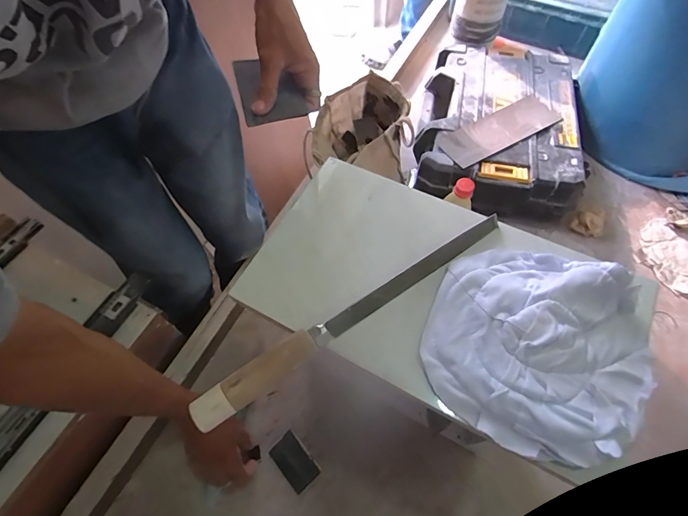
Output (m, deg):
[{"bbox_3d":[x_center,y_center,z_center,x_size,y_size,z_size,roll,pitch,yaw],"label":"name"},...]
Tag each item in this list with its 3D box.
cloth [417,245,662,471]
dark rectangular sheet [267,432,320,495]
[{"bbox_3d":[0.156,0.065,0.303,0.168,0.032,0.167,33,66,19],"label":"cloth"},{"bbox_3d":[-0.077,0.311,0.568,0.048,0.007,0.075,-47,68,0],"label":"dark rectangular sheet"}]

